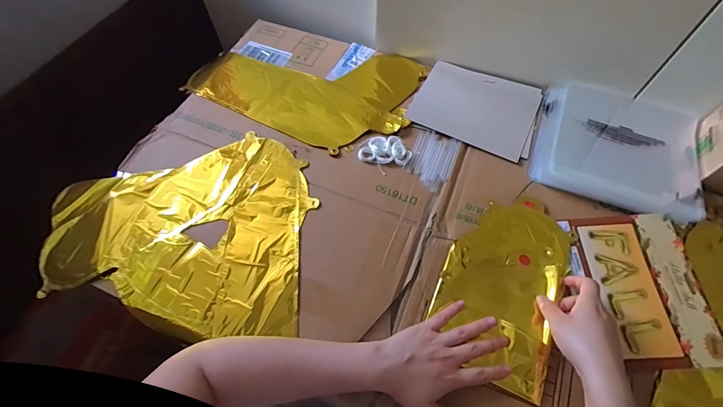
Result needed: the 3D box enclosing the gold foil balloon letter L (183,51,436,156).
[{"bbox_3d":[-0.101,-0.228,0.646,0.395,0.007,0.243,25,64,14],"label":"gold foil balloon letter L"}]

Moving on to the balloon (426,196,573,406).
[{"bbox_3d":[0.187,0.097,0.473,0.146,0.016,0.248,21,63,13],"label":"balloon"}]

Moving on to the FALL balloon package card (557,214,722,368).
[{"bbox_3d":[0.359,0.102,0.451,0.139,0.009,0.192,-8,61,-3],"label":"FALL balloon package card"}]

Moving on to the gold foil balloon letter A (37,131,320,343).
[{"bbox_3d":[-0.261,0.029,0.518,0.370,0.025,0.284,5,61,4],"label":"gold foil balloon letter A"}]

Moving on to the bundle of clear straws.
[{"bbox_3d":[0.111,-0.069,0.556,0.067,0.006,0.104,19,63,11],"label":"bundle of clear straws"}]

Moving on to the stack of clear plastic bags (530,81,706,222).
[{"bbox_3d":[0.398,-0.095,0.554,0.231,0.022,0.223,18,63,11],"label":"stack of clear plastic bags"}]

